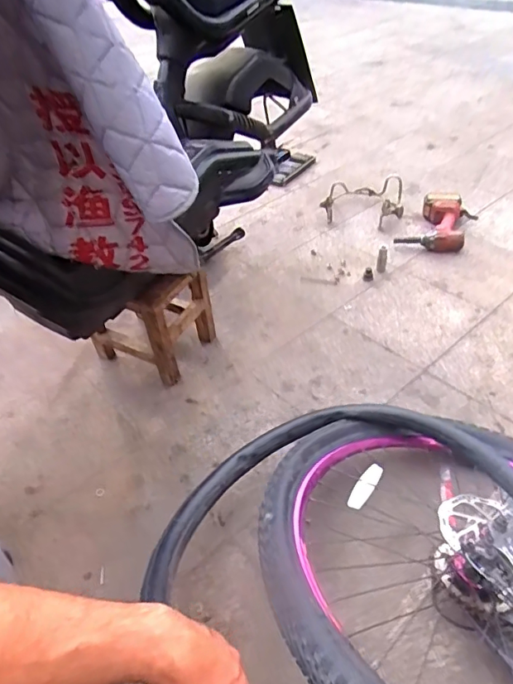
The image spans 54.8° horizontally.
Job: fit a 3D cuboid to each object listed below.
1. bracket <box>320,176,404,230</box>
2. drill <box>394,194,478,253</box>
[{"bbox_3d":[0.380,-0.500,1.728,0.269,0.075,0.286,9,45,15],"label":"bracket"},{"bbox_3d":[0.578,-0.381,1.571,0.191,0.078,0.269,17,48,22],"label":"drill"}]

